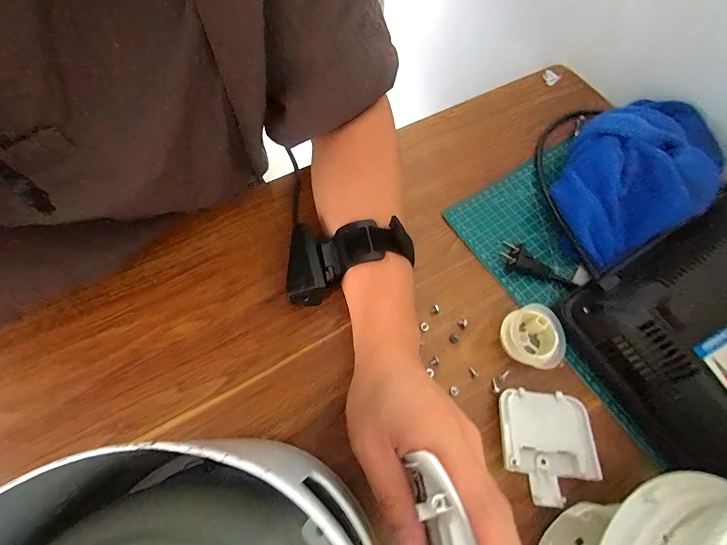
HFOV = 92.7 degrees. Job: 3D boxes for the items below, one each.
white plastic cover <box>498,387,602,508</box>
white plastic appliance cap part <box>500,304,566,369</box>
[{"bbox_3d":[0.144,0.136,0.274,0.069,0.014,0.079,6,67,-1],"label":"white plastic cover"},{"bbox_3d":[0.147,0.057,0.302,0.048,0.022,0.051,1,67,-3],"label":"white plastic appliance cap part"}]

